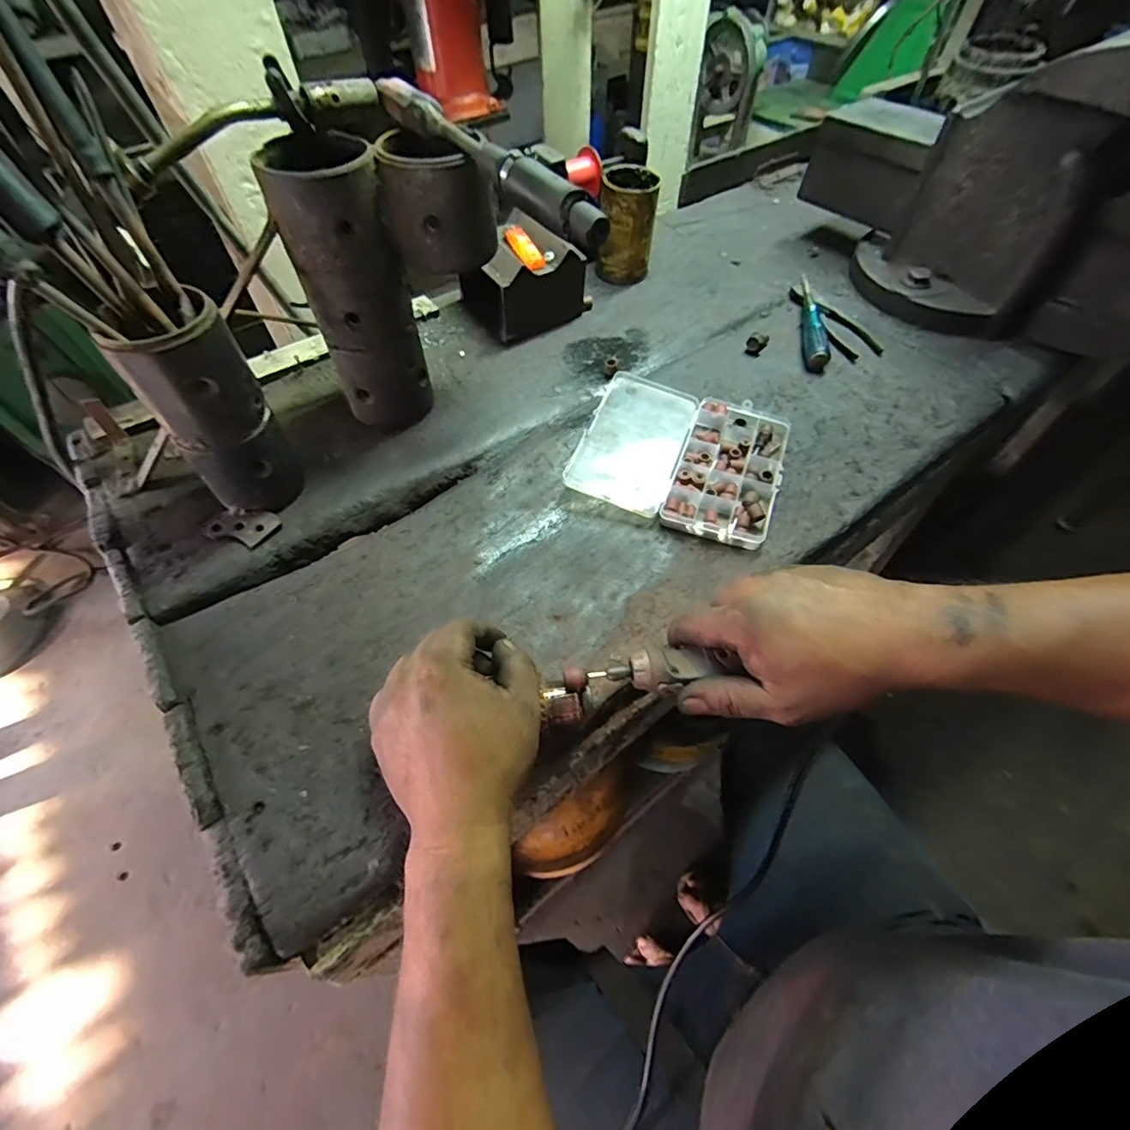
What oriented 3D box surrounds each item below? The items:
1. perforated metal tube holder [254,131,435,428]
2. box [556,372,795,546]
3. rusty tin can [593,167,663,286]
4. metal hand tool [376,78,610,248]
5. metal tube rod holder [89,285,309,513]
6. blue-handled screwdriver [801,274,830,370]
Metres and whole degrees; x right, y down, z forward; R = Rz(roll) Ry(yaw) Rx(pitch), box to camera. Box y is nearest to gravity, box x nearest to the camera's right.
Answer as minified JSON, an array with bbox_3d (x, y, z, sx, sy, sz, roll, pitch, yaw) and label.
[{"bbox_3d":[-0.192,-0.246,0.476,0.085,0.222,0.088,-21,59,-14],"label":"perforated metal tube holder"},{"bbox_3d":[0.120,-0.117,0.523,0.195,0.023,0.183,17,58,11],"label":"box"},{"bbox_3d":[0.083,-0.456,0.687,0.075,0.119,0.076,8,57,5],"label":"rusty tin can"},{"bbox_3d":[-0.058,-0.297,0.367,0.022,0.030,0.259,-34,62,-20],"label":"metal hand tool"},{"bbox_3d":[-0.287,-0.125,0.423,0.075,0.164,0.067,-19,59,-13],"label":"metal tube rod holder"},{"bbox_3d":[0.315,-0.318,0.648,0.026,0.021,0.201,11,57,7],"label":"blue-handled screwdriver"}]

